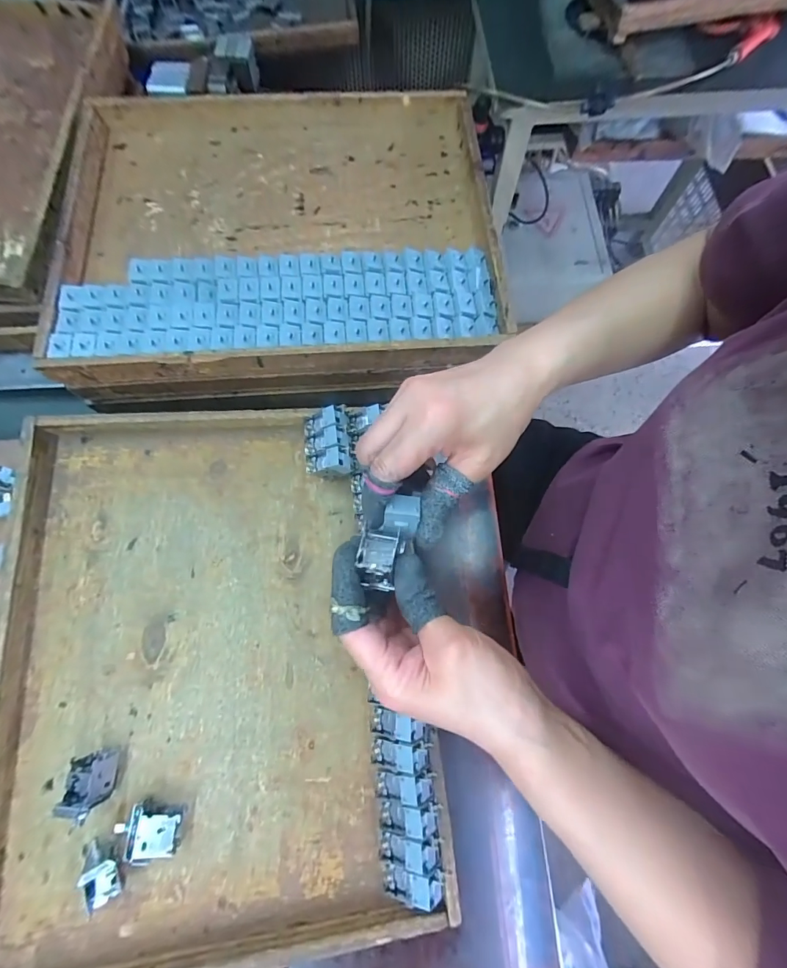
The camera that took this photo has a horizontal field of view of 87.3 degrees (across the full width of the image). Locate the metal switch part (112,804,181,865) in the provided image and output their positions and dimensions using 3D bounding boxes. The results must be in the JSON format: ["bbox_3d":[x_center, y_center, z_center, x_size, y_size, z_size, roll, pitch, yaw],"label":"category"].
[{"bbox_3d":[-0.214,0.305,0.361,0.052,0.024,0.039,8,74,2],"label":"metal switch part"}]

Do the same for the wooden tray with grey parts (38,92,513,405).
[{"bbox_3d":[-0.132,-0.313,0.517,0.494,0.079,0.406,-4,76,-1],"label":"wooden tray with grey parts"}]

